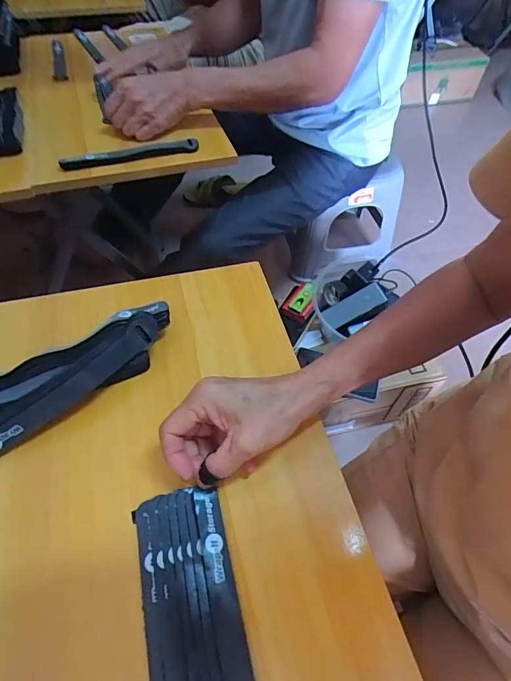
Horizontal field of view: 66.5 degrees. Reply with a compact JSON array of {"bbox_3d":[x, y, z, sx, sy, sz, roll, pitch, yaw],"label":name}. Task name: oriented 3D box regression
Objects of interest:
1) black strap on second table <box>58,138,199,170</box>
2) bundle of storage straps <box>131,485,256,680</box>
[{"bbox_3d":[-0.182,-0.275,0.571,0.196,0.013,0.023,-17,57,-15],"label":"black strap on second table"},{"bbox_3d":[-0.037,0.198,0.246,0.065,0.009,0.196,-10,55,-10],"label":"bundle of storage straps"}]

